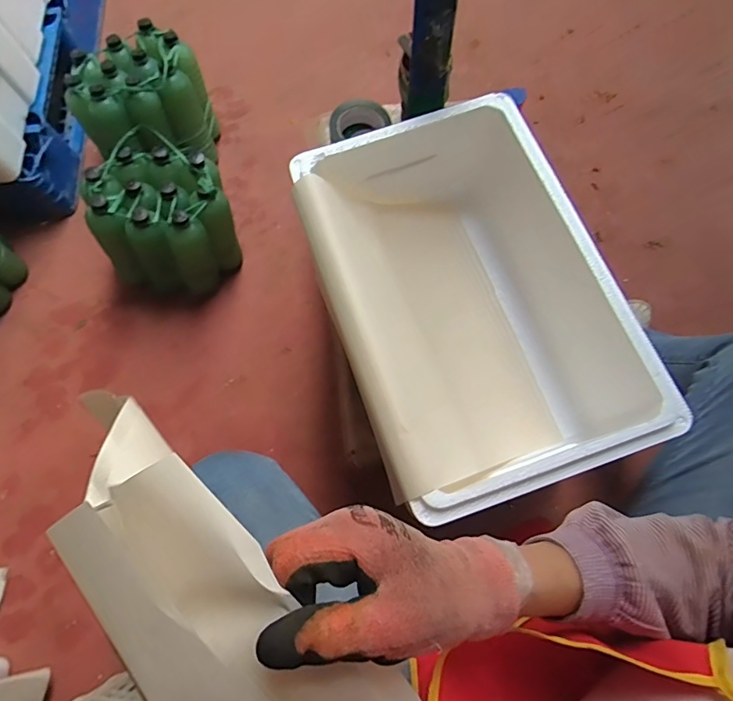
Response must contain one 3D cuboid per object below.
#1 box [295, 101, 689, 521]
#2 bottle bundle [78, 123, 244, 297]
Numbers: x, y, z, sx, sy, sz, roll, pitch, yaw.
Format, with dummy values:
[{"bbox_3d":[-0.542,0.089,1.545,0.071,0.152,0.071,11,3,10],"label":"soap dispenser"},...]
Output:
[{"bbox_3d":[0.111,-0.081,0.619,0.304,0.176,0.504,-20,73,-5],"label":"box"},{"bbox_3d":[-0.392,-0.249,0.960,0.254,0.242,0.201,6,73,3],"label":"bottle bundle"}]

